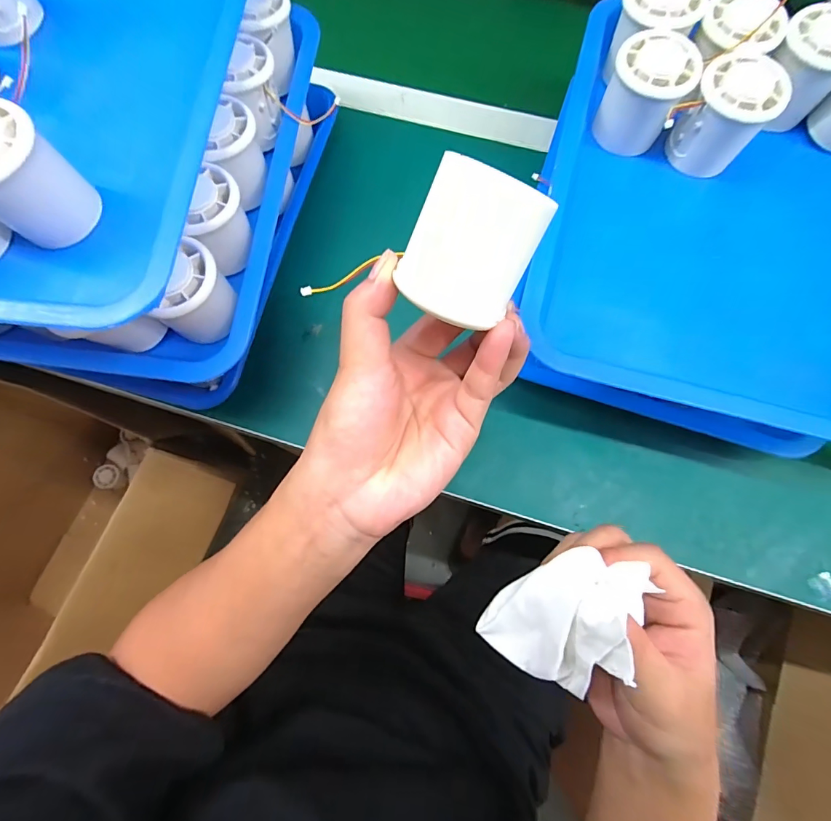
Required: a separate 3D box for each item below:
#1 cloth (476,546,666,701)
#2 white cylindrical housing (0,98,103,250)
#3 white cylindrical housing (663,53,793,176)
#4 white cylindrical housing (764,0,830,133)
[{"bbox_3d":[0.072,0.100,0.203,0.057,0.067,0.065,23,77,6],"label":"cloth"},{"bbox_3d":[-0.231,-0.135,0.246,0.053,0.060,0.053,0,76,1],"label":"white cylindrical housing"},{"bbox_3d":[0.224,-0.214,0.309,0.053,0.053,0.053,0,76,1],"label":"white cylindrical housing"},{"bbox_3d":[0.289,-0.253,0.315,0.053,0.054,0.053,0,76,1],"label":"white cylindrical housing"}]

